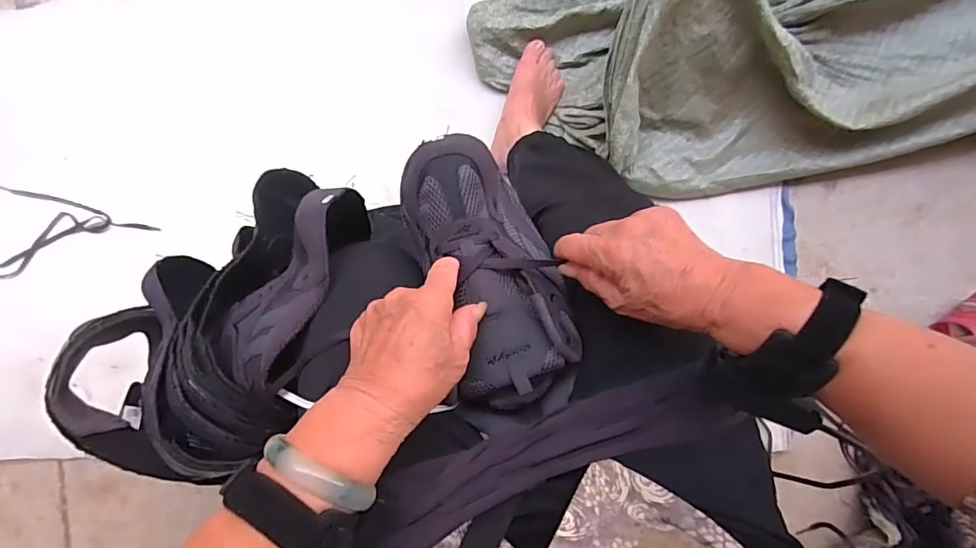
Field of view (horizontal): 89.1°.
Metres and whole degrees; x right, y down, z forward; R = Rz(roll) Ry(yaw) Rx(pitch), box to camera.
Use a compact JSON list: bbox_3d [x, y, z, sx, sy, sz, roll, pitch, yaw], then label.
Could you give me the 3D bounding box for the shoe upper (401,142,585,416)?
[{"bbox_3d":[-0.002,-0.003,0.400,0.107,0.061,0.215,-22,80,-1],"label":"shoe upper"}]

